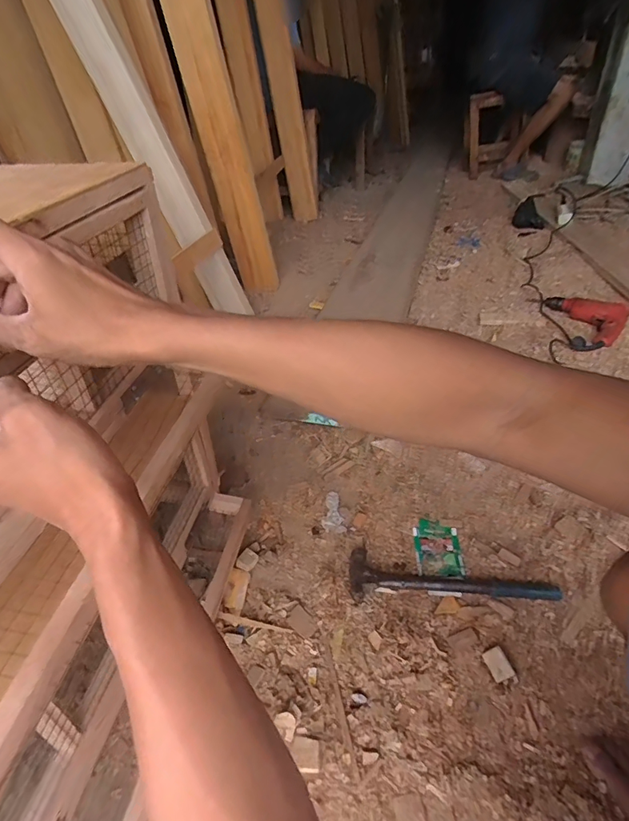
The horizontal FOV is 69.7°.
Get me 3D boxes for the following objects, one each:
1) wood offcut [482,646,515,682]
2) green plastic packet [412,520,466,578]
[{"bbox_3d":[0.269,0.370,0.664,0.027,0.018,0.041,-13,39,-10],"label":"wood offcut"},{"bbox_3d":[0.225,0.250,0.827,0.078,0.004,0.114,-1,38,6],"label":"green plastic packet"}]

